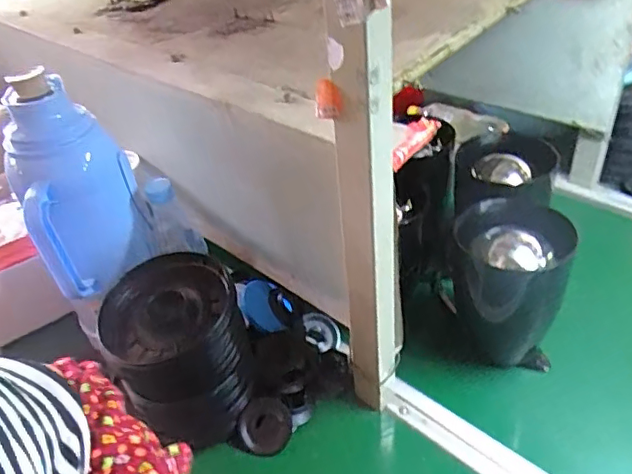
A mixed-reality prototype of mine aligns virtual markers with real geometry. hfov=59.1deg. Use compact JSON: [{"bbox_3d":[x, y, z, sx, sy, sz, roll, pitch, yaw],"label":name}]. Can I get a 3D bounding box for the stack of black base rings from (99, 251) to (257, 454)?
[{"bbox_3d":[-0.144,0.126,0.610,0.130,0.165,0.119,-21,40,-19],"label":"stack of black base rings"}]

